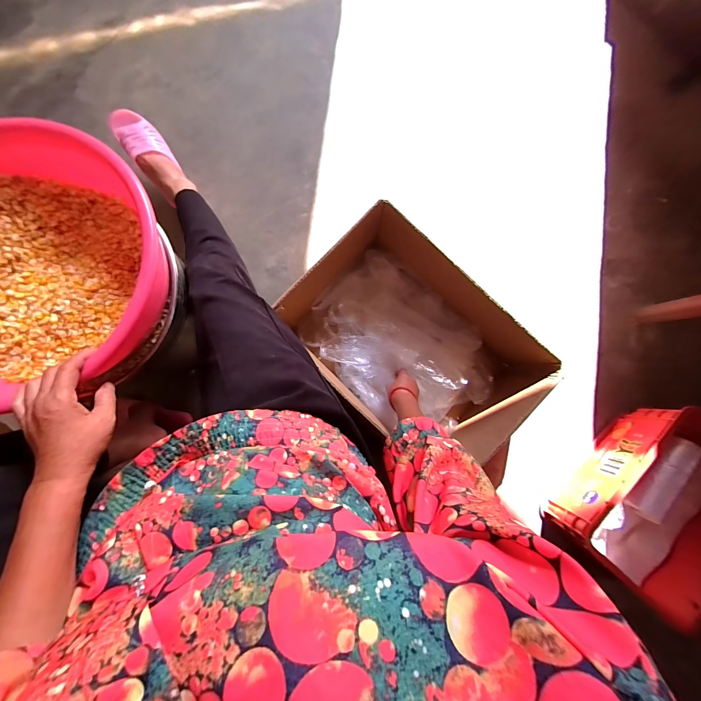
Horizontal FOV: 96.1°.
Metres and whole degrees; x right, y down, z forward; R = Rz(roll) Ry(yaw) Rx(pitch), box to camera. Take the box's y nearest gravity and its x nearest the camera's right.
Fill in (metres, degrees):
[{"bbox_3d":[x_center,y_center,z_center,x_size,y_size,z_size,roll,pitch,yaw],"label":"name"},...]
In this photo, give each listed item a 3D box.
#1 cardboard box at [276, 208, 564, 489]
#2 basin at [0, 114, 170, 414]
[{"bbox_3d":[0.136,-0.018,0.686,0.488,0.208,0.331,43,86,3],"label":"cardboard box"},{"bbox_3d":[-0.422,-0.120,0.426,0.349,0.120,0.348,0,86,-4],"label":"basin"}]

